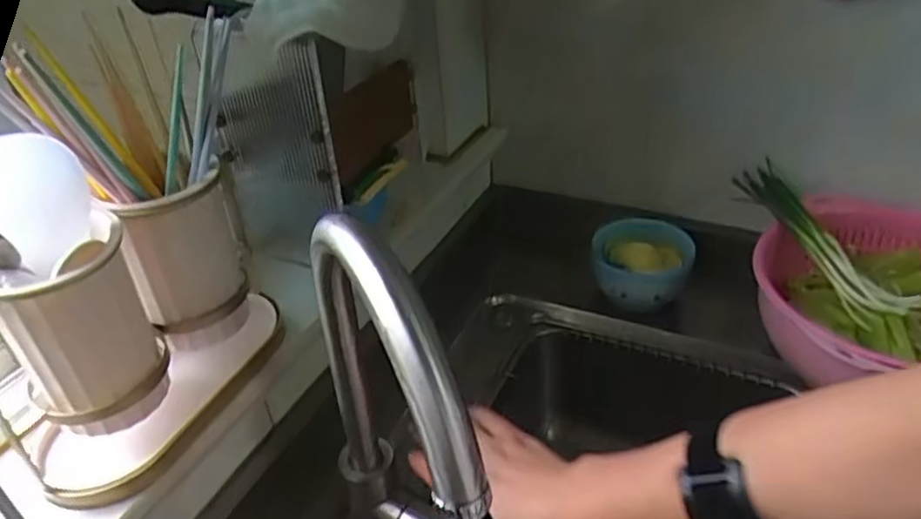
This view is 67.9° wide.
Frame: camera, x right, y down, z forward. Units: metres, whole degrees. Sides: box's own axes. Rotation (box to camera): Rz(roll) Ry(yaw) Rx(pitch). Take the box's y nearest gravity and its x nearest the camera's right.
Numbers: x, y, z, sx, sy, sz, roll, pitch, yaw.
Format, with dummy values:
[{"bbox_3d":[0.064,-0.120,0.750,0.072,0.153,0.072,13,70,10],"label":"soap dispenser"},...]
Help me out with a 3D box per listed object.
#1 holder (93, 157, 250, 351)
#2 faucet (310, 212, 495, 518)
[{"bbox_3d":[-0.201,-0.013,0.505,0.069,0.123,0.097,-13,36,-12],"label":"holder"},{"bbox_3d":[-0.035,0.132,0.386,0.054,0.305,0.239,-16,37,-16],"label":"faucet"}]

